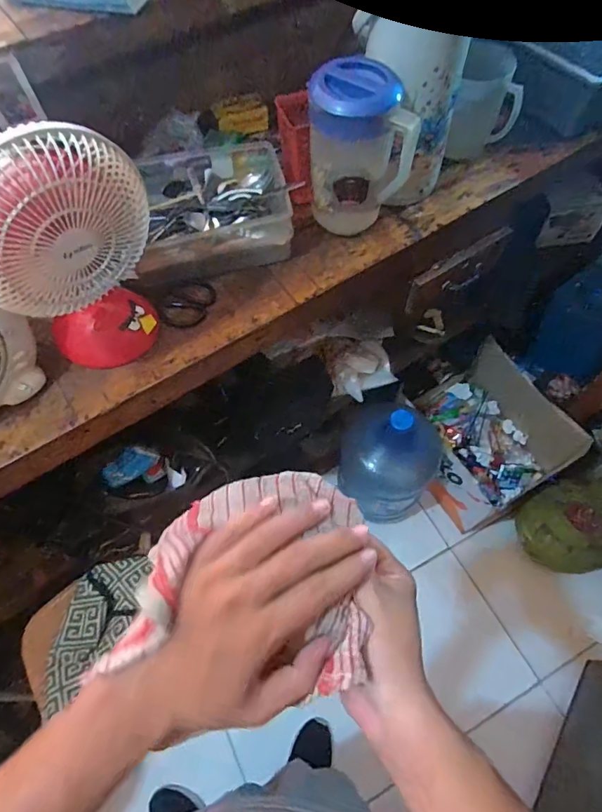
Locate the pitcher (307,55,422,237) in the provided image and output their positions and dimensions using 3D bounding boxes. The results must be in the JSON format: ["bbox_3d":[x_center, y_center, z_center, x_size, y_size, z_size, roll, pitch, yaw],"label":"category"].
[{"bbox_3d":[0.088,-0.385,0.730,0.142,0.240,0.109,-6,62,-1],"label":"pitcher"}]

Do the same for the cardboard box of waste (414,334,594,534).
[{"bbox_3d":[0.556,0.101,1.446,0.422,0.248,0.432,-29,65,-12],"label":"cardboard box of waste"}]

